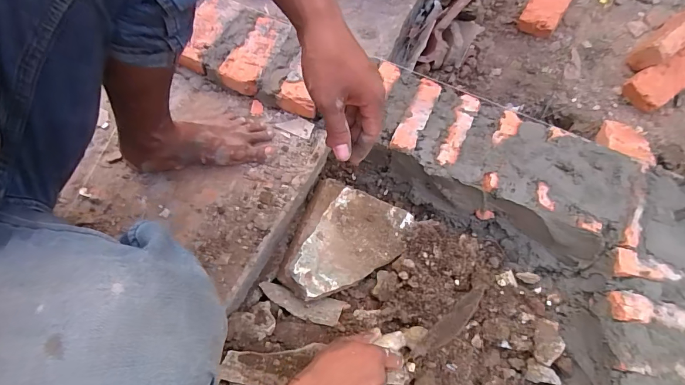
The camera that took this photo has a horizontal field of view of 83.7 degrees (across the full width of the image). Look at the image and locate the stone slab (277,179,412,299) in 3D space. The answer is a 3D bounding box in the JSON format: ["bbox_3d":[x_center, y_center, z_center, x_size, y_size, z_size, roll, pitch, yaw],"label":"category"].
[{"bbox_3d":[0.003,0.097,0.664,0.179,0.050,0.209,28,73,-12],"label":"stone slab"}]

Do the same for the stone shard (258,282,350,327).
[{"bbox_3d":[-0.070,0.187,0.645,0.145,0.010,0.049,15,48,-2],"label":"stone shard"}]

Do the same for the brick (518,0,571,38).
[{"bbox_3d":[0.466,-0.433,0.860,0.081,0.048,0.161,27,88,9],"label":"brick"}]

